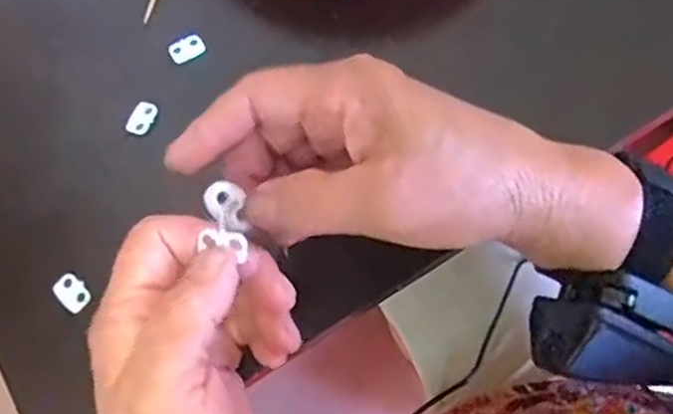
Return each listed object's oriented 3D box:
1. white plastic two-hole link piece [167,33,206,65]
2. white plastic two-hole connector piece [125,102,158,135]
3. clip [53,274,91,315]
[{"bbox_3d":[-0.083,-0.088,0.393,0.019,0.004,0.014,-31,70,-11],"label":"white plastic two-hole link piece"},{"bbox_3d":[-0.103,-0.047,0.377,0.012,0.004,0.019,27,70,12],"label":"white plastic two-hole connector piece"},{"bbox_3d":[-0.128,0.042,0.344,0.018,0.006,0.014,41,74,17],"label":"clip"}]

